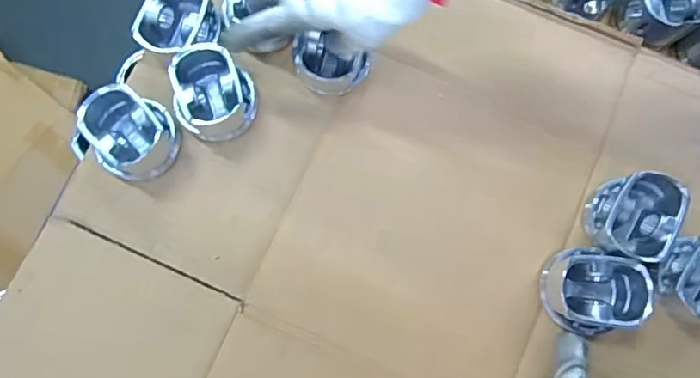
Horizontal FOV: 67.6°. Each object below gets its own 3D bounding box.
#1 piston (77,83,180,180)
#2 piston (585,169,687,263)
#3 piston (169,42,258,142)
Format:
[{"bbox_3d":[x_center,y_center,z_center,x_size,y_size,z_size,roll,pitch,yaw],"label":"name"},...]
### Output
[{"bbox_3d":[-0.192,-0.049,0.457,0.067,0.051,0.069,0,79,0],"label":"piston"},{"bbox_3d":[0.247,0.022,0.457,0.063,0.046,0.074,32,82,3],"label":"piston"},{"bbox_3d":[-0.124,-0.085,0.474,0.067,0.053,0.072,0,79,0],"label":"piston"}]

